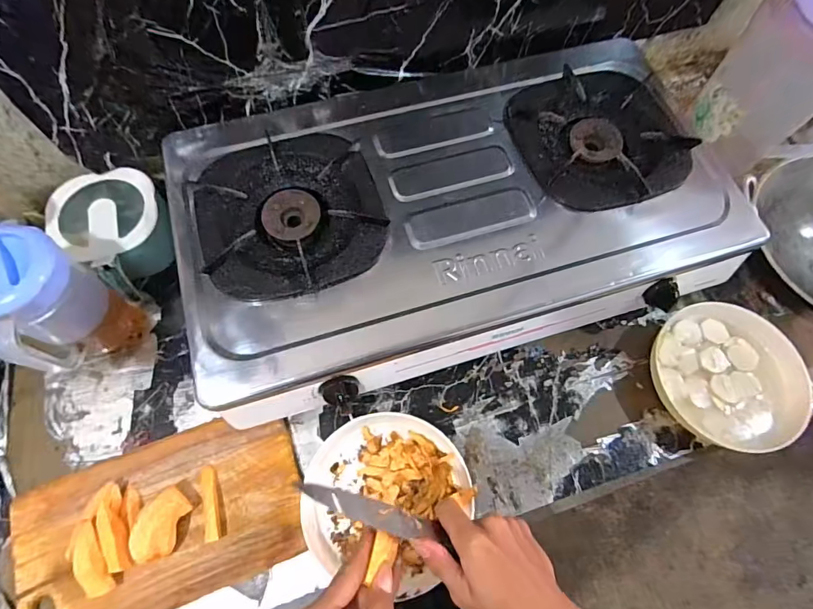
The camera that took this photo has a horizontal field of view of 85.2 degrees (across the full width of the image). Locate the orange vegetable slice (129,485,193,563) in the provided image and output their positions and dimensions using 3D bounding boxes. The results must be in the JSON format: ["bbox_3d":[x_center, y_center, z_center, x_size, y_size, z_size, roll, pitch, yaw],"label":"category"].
[{"bbox_3d":[-0.268,0.241,0.486,0.038,0.041,0.071,13,68,3],"label":"orange vegetable slice"}]

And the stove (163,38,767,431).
[{"bbox_3d":[0.053,-0.138,0.585,0.661,0.105,0.404,-15,69,-8],"label":"stove"}]

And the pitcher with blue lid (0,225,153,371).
[{"bbox_3d":[-0.405,0.004,0.514,0.099,0.182,0.108,1,68,-2],"label":"pitcher with blue lid"}]

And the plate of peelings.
[{"bbox_3d":[-0.023,0.218,0.515,0.184,0.040,0.176,1,68,-2],"label":"plate of peelings"}]

